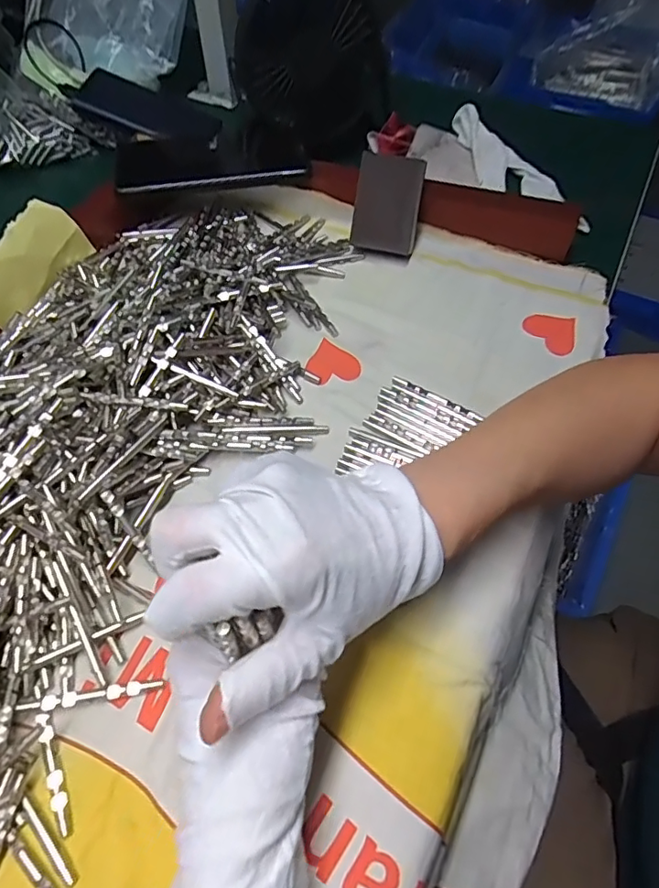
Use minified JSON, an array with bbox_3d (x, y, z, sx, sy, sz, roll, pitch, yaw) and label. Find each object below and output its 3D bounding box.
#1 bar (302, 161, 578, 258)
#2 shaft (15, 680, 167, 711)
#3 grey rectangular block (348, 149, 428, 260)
[{"bbox_3d":[0.091,-0.197,0.440,0.221,0.033,0.032,17,59,10],"label":"bar"},{"bbox_3d":[-0.118,0.126,0.264,0.069,0.008,0.007,-8,58,-6],"label":"shaft"},{"bbox_3d":[0.048,-0.195,0.429,0.054,0.071,0.014,18,37,14],"label":"grey rectangular block"}]

